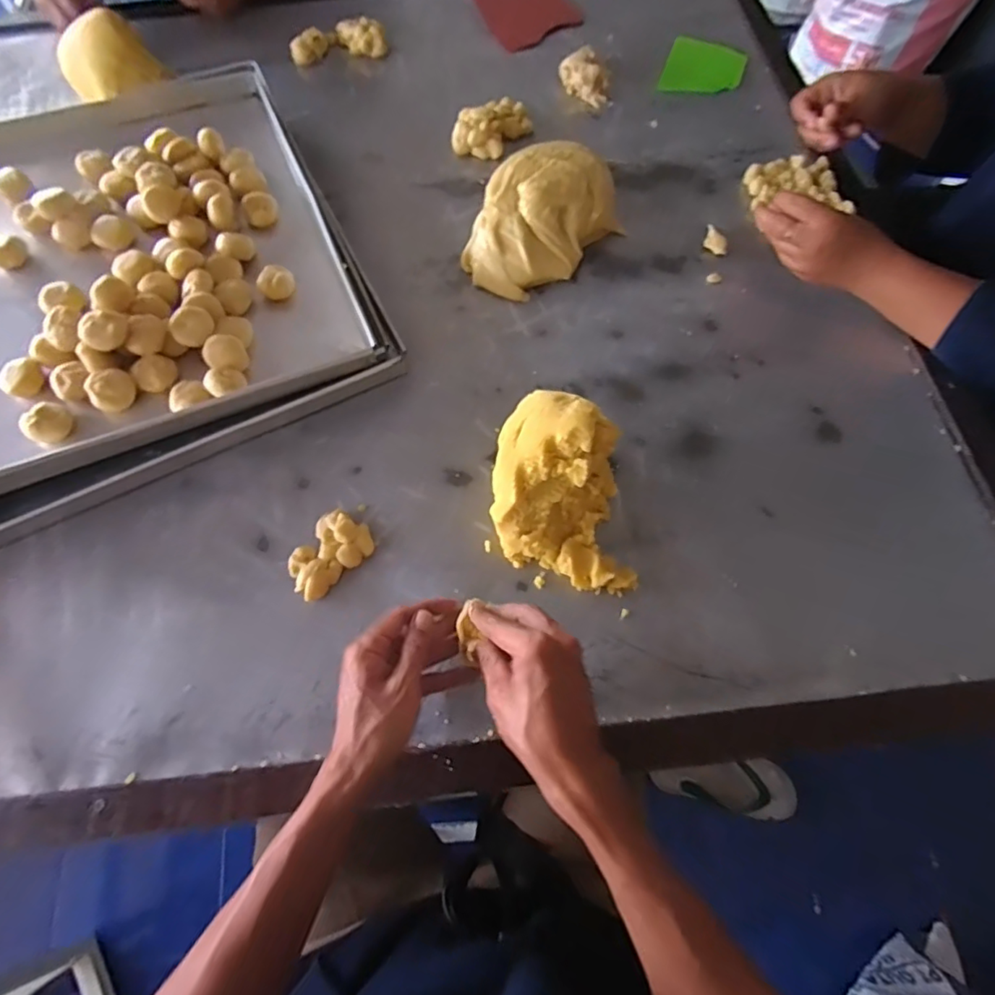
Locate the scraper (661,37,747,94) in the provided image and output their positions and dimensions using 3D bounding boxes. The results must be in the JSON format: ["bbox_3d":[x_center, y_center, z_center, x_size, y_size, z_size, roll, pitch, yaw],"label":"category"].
[{"bbox_3d":[0.292,-0.609,0.807,0.106,0.006,0.106,17,73,11],"label":"scraper"}]

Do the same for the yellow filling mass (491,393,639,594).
[{"bbox_3d":[0.055,-0.010,0.514,0.119,0.095,0.171,-4,67,0],"label":"yellow filling mass"}]

